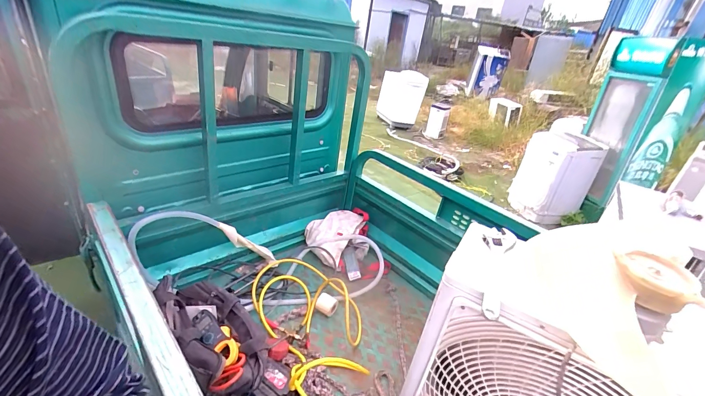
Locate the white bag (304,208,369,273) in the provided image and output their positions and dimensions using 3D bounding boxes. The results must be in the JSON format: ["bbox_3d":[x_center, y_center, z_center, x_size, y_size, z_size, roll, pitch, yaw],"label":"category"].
[{"bbox_3d":[-0.078,0.173,1.489,0.287,0.157,0.273,13,29,10],"label":"white bag"}]

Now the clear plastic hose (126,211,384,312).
[{"bbox_3d":[-0.296,0.224,1.239,0.894,0.231,0.320,17,24,-21],"label":"clear plastic hose"}]

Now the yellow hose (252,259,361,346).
[{"bbox_3d":[-0.171,0.361,1.203,0.405,0.094,0.352,4,29,-5],"label":"yellow hose"}]

